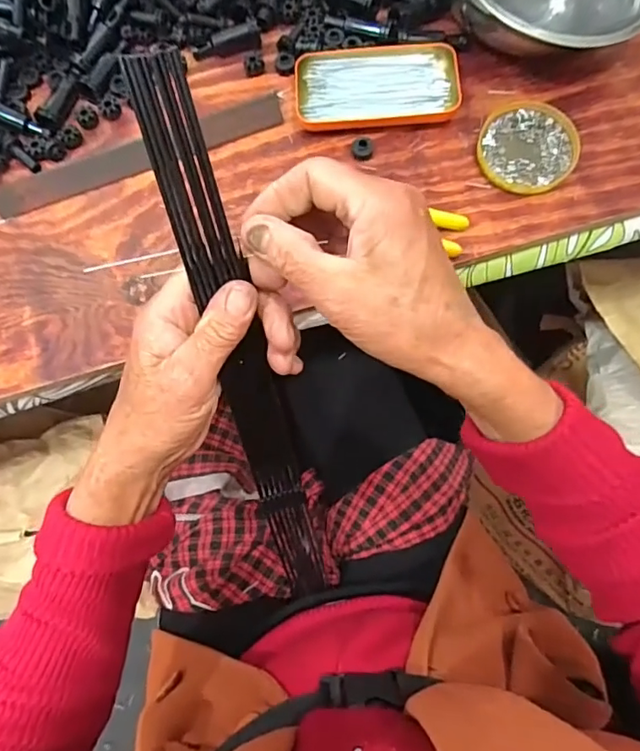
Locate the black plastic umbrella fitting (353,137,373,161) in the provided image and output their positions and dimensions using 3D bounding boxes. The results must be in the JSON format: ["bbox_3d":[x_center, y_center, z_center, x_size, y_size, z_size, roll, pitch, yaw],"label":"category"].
[{"bbox_3d":[0.038,-0.204,0.463,0.018,0.012,0.019,5,73,4],"label":"black plastic umbrella fitting"}]

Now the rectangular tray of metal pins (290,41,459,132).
[{"bbox_3d":[0.051,-0.266,0.474,0.143,0.018,0.078,-2,72,2],"label":"rectangular tray of metal pins"}]

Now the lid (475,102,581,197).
[{"bbox_3d":[0.182,-0.204,0.460,0.082,0.012,0.089,1,72,3],"label":"lid"}]

